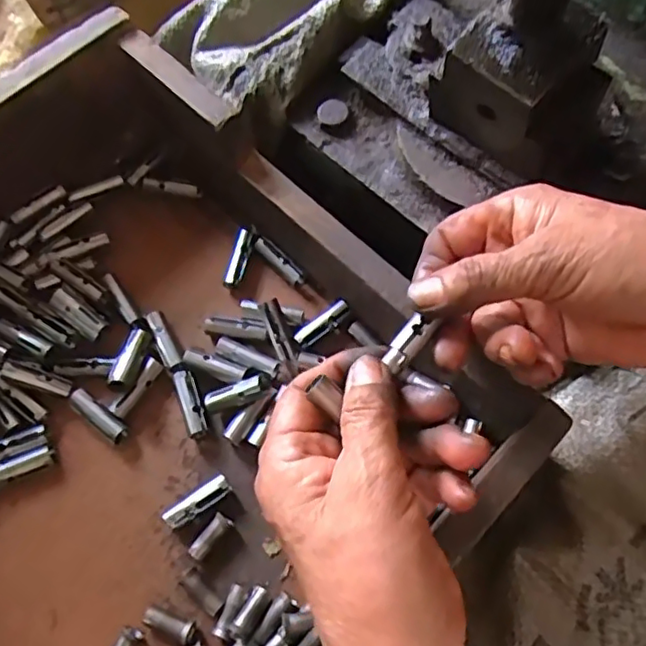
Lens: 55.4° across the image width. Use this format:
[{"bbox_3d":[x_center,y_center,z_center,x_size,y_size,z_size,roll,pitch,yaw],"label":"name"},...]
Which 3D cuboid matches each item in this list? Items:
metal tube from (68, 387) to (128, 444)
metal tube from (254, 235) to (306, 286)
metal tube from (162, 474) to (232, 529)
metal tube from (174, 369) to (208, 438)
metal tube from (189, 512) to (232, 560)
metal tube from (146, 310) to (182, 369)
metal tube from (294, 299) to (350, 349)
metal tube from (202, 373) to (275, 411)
[{"bbox_3d":[-0.125,0.051,0.341,0.039,0.007,0.011,37,73,12],"label":"metal tube"},{"bbox_3d":[-0.027,-0.038,0.374,0.035,0.011,0.009,43,75,14],"label":"metal tube"},{"bbox_3d":[-0.065,0.094,0.324,0.036,0.012,0.011,-32,73,-12],"label":"metal tube"},{"bbox_3d":[-0.074,0.044,0.343,0.012,0.009,0.037,-18,71,-7],"label":"metal tube"},{"bbox_3d":[-0.058,0.110,0.318,0.009,0.009,0.024,37,73,12],"label":"metal tube"},{"bbox_3d":[-0.092,0.010,0.358,0.008,0.010,0.036,-26,72,-10],"label":"metal tube"},{"bbox_3d":[-0.001,0.001,0.359,0.036,0.012,0.013,-42,75,-15],"label":"metal tube"},{"bbox_3d":[-0.047,0.038,0.336,0.040,0.011,0.012,-22,69,18],"label":"metal tube"}]

